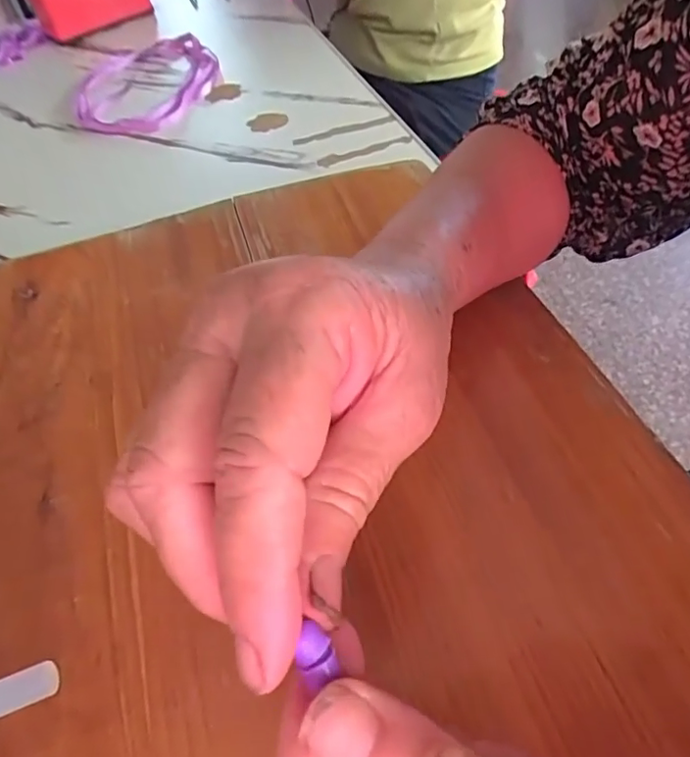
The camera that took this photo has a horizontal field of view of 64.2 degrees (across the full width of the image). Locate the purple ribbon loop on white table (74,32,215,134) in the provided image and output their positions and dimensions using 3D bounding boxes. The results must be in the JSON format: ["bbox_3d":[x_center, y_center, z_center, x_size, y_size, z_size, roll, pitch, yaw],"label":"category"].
[{"bbox_3d":[-0.231,-0.351,0.649,0.154,0.019,0.244,-7,49,0],"label":"purple ribbon loop on white table"}]

